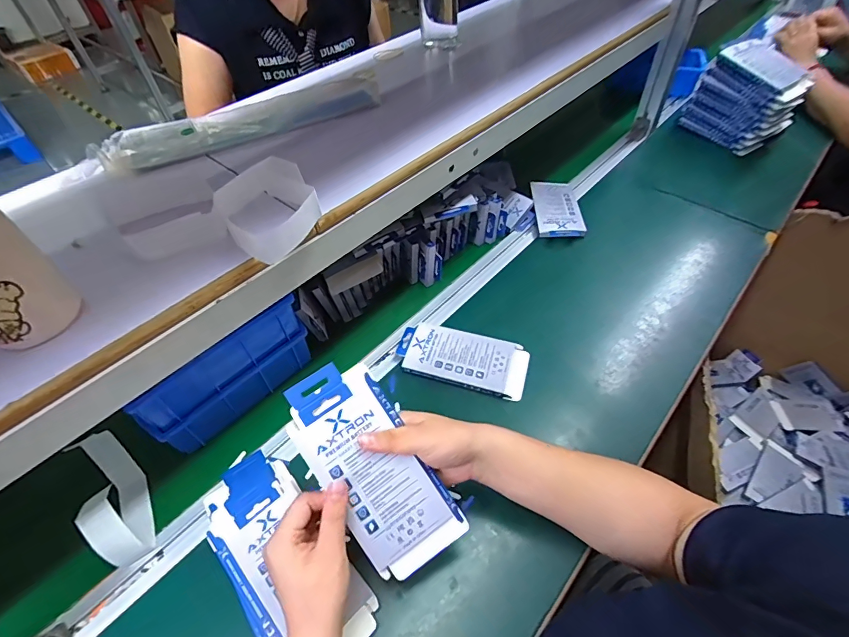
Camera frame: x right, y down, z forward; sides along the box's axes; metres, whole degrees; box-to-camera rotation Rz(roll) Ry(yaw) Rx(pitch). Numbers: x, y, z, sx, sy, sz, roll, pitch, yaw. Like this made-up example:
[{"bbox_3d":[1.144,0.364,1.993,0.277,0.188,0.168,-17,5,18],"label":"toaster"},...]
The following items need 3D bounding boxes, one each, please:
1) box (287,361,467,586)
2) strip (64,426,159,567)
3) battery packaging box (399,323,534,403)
[{"bbox_3d":[-0.045,0.128,0.368,0.083,0.013,0.186,-33,86,-16],"label":"box"},{"bbox_3d":[-0.321,0.190,0.435,0.044,0.073,0.122,-26,53,-17],"label":"strip"},{"bbox_3d":[0.050,0.052,0.558,0.166,0.016,0.079,13,52,14],"label":"battery packaging box"}]

